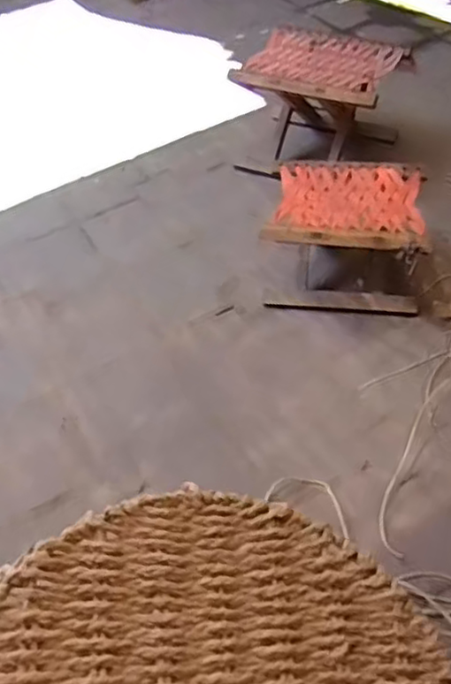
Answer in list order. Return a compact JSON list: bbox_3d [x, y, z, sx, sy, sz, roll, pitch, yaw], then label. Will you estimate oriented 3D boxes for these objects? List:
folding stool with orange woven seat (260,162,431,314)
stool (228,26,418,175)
[{"bbox_3d":[0.227,-0.196,1.255,0.271,0.187,0.237,6,48,11],"label":"folding stool with orange woven seat"},{"bbox_3d":[0.218,-0.533,1.536,0.324,0.247,0.296,17,51,19],"label":"stool"}]

